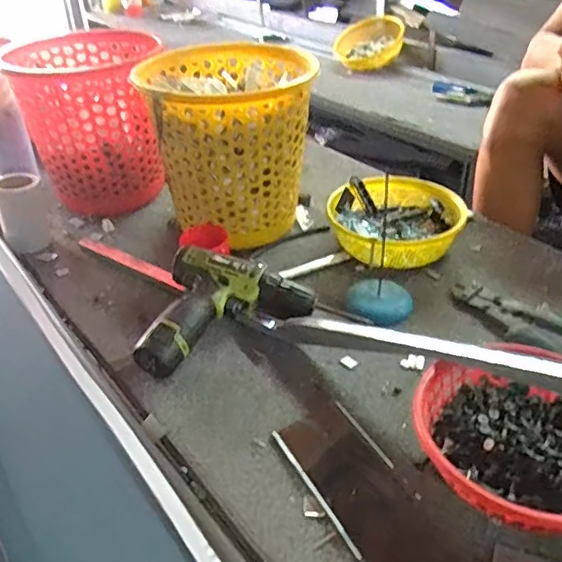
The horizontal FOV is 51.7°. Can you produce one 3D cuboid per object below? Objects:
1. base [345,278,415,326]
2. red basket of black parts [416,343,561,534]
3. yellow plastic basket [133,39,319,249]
[{"bbox_3d":[0.125,0.023,0.728,0.078,0.020,0.071,16,39,24],"label":"base"},{"bbox_3d":[0.222,0.138,0.517,0.191,0.069,0.195,26,47,36],"label":"red basket of black parts"},{"bbox_3d":[-0.070,-0.206,0.861,0.230,0.222,0.248,-9,36,-4],"label":"yellow plastic basket"}]

